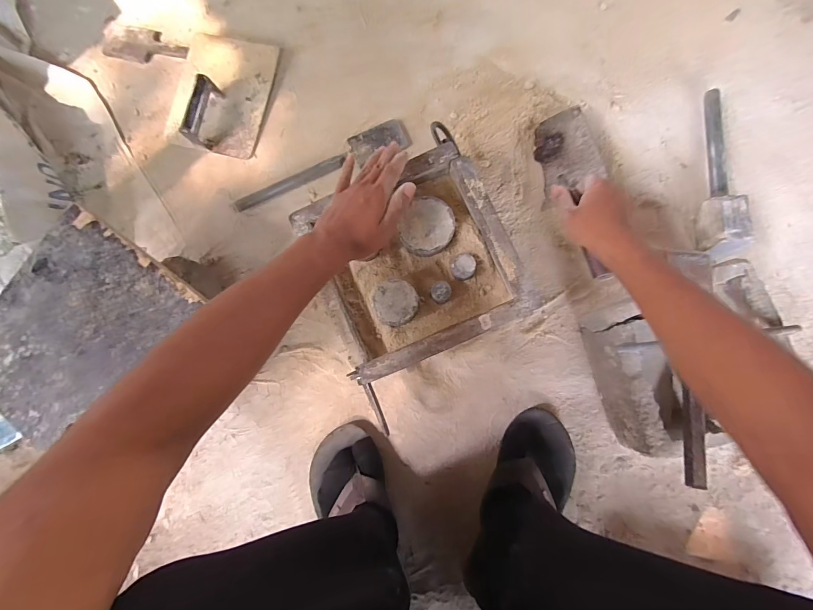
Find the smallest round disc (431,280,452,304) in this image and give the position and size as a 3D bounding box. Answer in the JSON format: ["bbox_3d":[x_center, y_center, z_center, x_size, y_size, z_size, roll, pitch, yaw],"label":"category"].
[{"bbox_3d":[0.045,-0.015,0.463,0.025,0.026,0.027,0,82,0],"label":"smallest round disc"}]

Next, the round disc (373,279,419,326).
[{"bbox_3d":[-0.013,-0.002,0.464,0.054,0.028,0.056,0,82,0],"label":"round disc"}]

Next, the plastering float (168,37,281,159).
[{"bbox_3d":[-0.321,-0.365,0.603,0.161,0.060,0.203,13,85,5],"label":"plastering float"}]

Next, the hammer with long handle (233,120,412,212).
[{"bbox_3d":[-0.139,-0.228,0.604,0.309,0.020,0.052,-27,83,0],"label":"hammer with long handle"}]

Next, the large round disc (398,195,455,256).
[{"bbox_3d":[0.028,-0.099,0.473,0.064,0.031,0.073,33,83,4],"label":"large round disc"}]

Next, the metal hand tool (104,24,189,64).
[{"bbox_3d":[-0.479,-0.476,0.661,0.174,0.009,0.067,17,85,5],"label":"metal hand tool"}]

